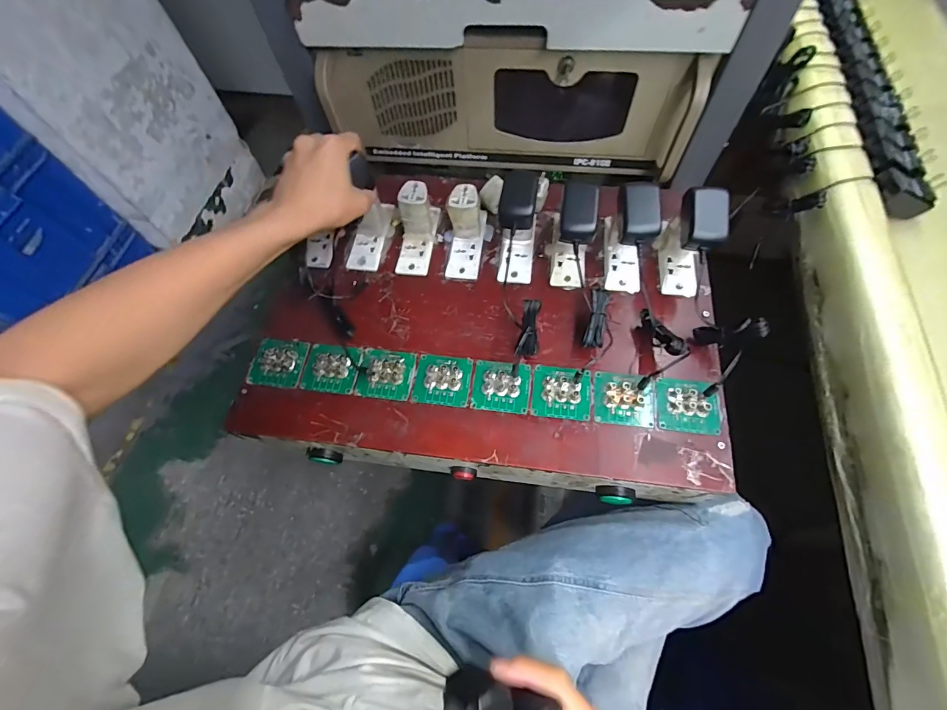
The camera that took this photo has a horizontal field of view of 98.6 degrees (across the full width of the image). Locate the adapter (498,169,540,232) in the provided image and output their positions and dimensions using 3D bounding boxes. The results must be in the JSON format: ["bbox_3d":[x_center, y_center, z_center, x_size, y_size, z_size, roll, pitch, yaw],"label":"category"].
[{"bbox_3d":[0.054,-0.182,0.482,0.041,0.029,0.070,9,64,7],"label":"adapter"}]

